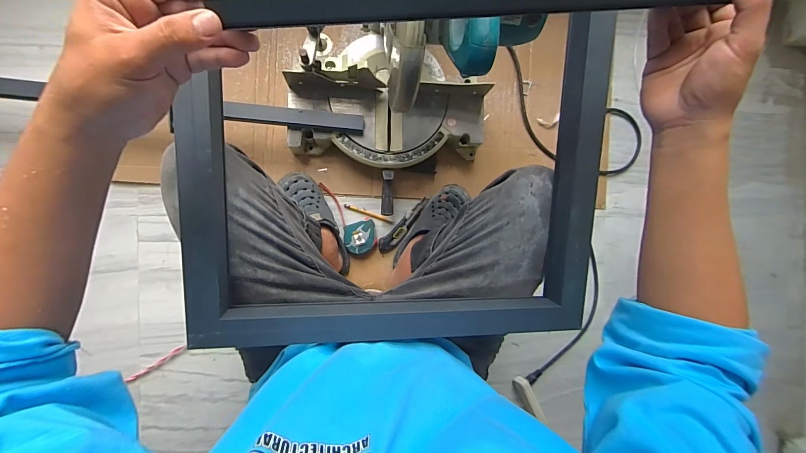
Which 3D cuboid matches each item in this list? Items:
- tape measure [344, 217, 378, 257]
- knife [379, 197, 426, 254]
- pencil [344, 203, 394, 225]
[{"bbox_3d":[-0.104,0.028,0.848,0.082,0.037,0.086,0,91,-7],"label":"tape measure"},{"bbox_3d":[0.002,-0.002,0.874,0.033,0.013,0.174,40,86,-6],"label":"knife"},{"bbox_3d":[-0.087,-0.032,0.869,0.133,0.013,0.010,20,89,-7],"label":"pencil"}]

